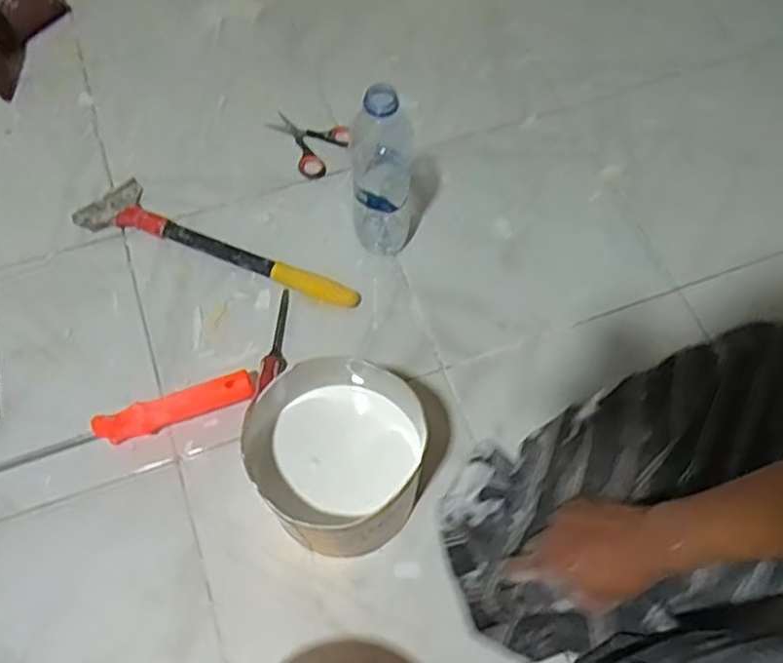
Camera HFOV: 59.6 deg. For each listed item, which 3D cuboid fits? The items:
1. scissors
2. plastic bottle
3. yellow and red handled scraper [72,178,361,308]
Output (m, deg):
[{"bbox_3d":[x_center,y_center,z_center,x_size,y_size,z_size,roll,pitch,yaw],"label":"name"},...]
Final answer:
[{"bbox_3d":[-0.116,-0.248,0.890,0.111,0.014,0.092,32,69,15],"label":"scissors"},{"bbox_3d":[-0.012,-0.158,0.723,0.061,0.232,0.055,5,64,3],"label":"plastic bottle"},{"bbox_3d":[-0.196,-0.102,0.806,0.342,0.030,0.080,20,66,10],"label":"yellow and red handled scraper"}]

